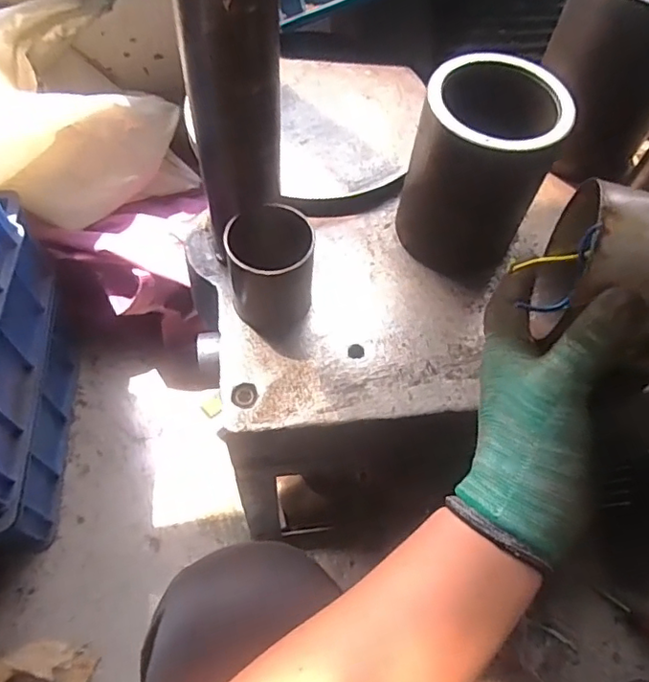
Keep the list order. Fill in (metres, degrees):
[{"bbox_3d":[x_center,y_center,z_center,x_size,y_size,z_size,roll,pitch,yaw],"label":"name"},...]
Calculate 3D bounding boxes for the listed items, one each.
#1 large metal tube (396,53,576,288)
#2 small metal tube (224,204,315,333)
[{"bbox_3d":[0.129,-0.147,0.485,0.110,0.136,0.104,21,61,8],"label":"large metal tube"},{"bbox_3d":[-0.043,-0.056,0.463,0.070,0.090,0.071,2,60,-2],"label":"small metal tube"}]

